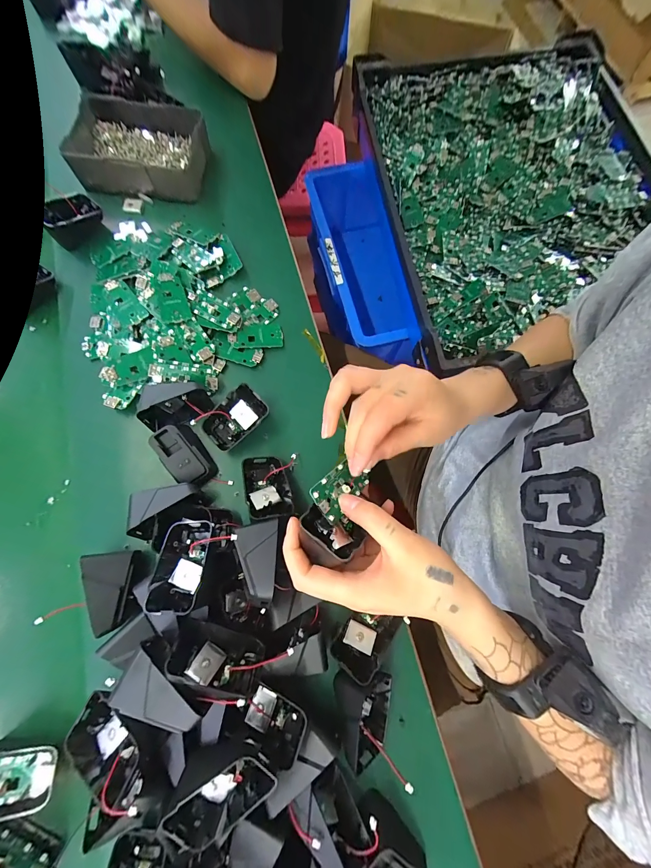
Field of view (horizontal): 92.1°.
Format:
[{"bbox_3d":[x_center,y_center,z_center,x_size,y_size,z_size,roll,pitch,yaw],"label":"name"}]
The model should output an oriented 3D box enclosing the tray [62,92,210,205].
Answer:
[{"bbox_3d":[-0.253,-0.387,0.425,0.176,0.042,0.125,5,72,-1],"label":"tray"}]

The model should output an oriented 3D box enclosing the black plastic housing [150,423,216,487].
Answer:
[{"bbox_3d":[-0.146,0.022,0.325,0.036,0.041,0.067,-36,80,-9],"label":"black plastic housing"}]

